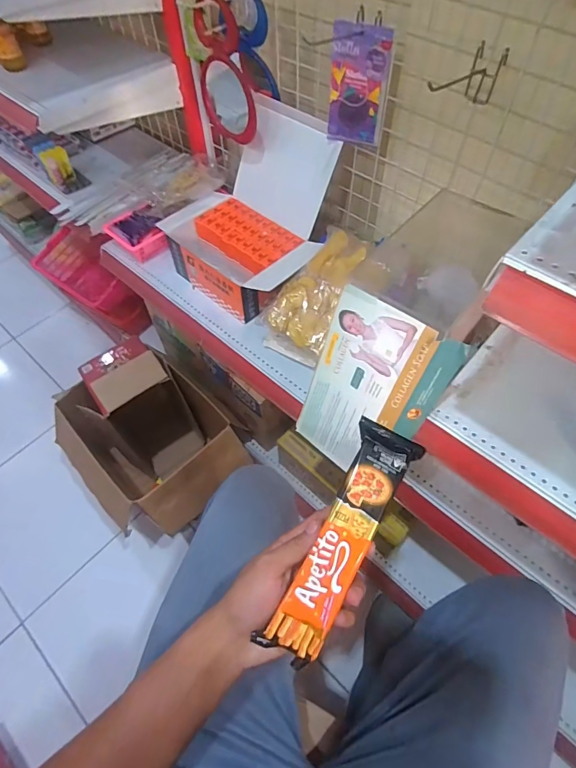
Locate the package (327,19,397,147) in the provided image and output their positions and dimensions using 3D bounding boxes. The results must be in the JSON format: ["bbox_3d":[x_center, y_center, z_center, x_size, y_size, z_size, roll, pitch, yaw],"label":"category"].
[{"bbox_3d":[0.120,-0.497,0.709,0.100,0.165,0.019,17,59,13],"label":"package"}]

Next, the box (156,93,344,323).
[{"bbox_3d":[-0.068,-0.359,0.885,0.327,0.253,0.346,-36,62,-19],"label":"box"}]

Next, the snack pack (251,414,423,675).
[{"bbox_3d":[0.045,0.122,0.337,0.044,0.021,0.190,25,77,18],"label":"snack pack"}]

